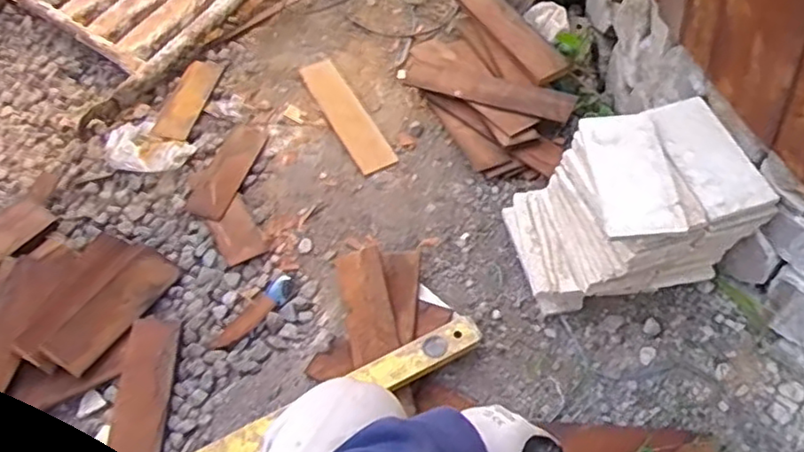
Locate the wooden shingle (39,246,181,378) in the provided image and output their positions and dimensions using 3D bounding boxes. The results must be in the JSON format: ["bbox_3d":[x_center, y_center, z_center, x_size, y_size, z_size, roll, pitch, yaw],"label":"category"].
[{"bbox_3d":[-0.497,0.142,1.130,0.084,0.009,0.239,36,58,1],"label":"wooden shingle"}]

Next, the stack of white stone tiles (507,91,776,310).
[{"bbox_3d":[0.339,-0.018,1.001,0.291,0.274,0.251,-9,53,-2],"label":"stack of white stone tiles"}]

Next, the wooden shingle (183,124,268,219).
[{"bbox_3d":[-0.350,-0.117,1.328,0.084,0.012,0.244,12,52,10],"label":"wooden shingle"}]

